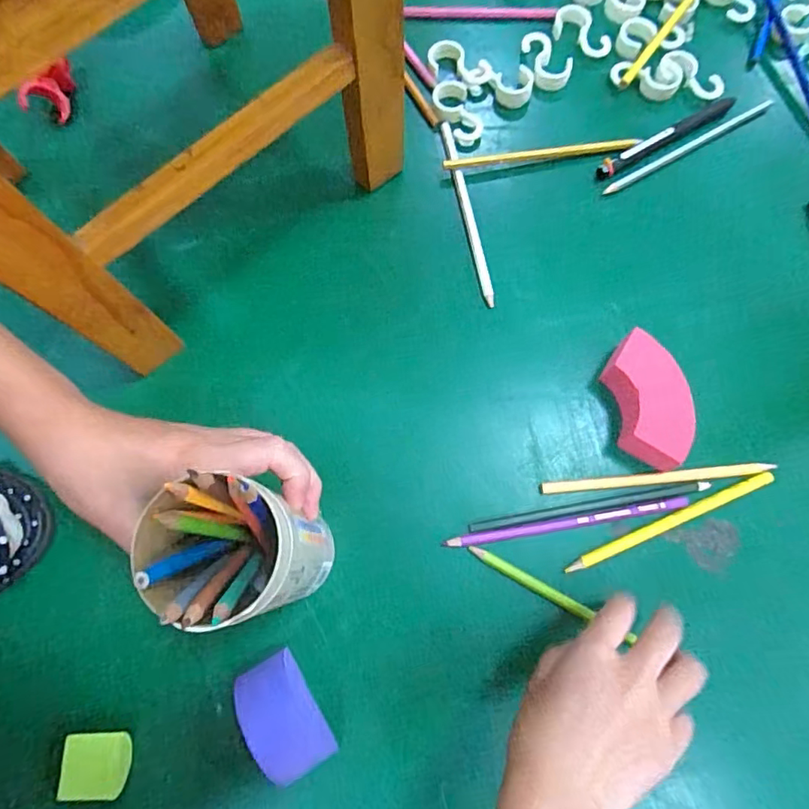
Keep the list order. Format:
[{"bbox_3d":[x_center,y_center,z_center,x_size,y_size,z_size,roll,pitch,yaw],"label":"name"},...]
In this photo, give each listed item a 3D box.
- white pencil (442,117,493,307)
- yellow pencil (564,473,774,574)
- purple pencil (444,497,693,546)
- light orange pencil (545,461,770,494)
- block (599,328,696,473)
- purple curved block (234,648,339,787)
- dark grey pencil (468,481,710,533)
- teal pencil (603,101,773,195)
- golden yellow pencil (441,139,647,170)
[{"bbox_3d":[0.052,-0.158,0.449,0.010,0.007,0.169,-11,75,-1],"label":"white pencil"},{"bbox_3d":[0.183,0.080,0.377,0.157,0.005,0.008,-23,76,-4],"label":"yellow pencil"},{"bbox_3d":[0.112,0.082,0.380,0.168,0.004,0.009,-10,75,-1],"label":"purple pencil"},{"bbox_3d":[0.177,0.051,0.386,0.160,0.004,0.009,-5,75,1],"label":"light orange pencil"},{"bbox_3d":[0.166,0.000,0.386,0.049,0.040,0.095,-9,75,0],"label":"block"},{"bbox_3d":[-0.077,0.198,0.348,0.041,0.023,0.070,-29,76,-6],"label":"purple curved block"},{"bbox_3d":[0.128,0.071,0.382,0.167,0.004,0.007,-10,75,-1],"label":"dark grey pencil"},{"bbox_3d":[0.239,-0.215,0.460,0.164,0.004,0.008,-28,76,-5],"label":"teal pencil"},{"bbox_3d":[0.114,-0.208,0.458,0.162,0.010,0.009,-7,75,0],"label":"golden yellow pencil"}]

